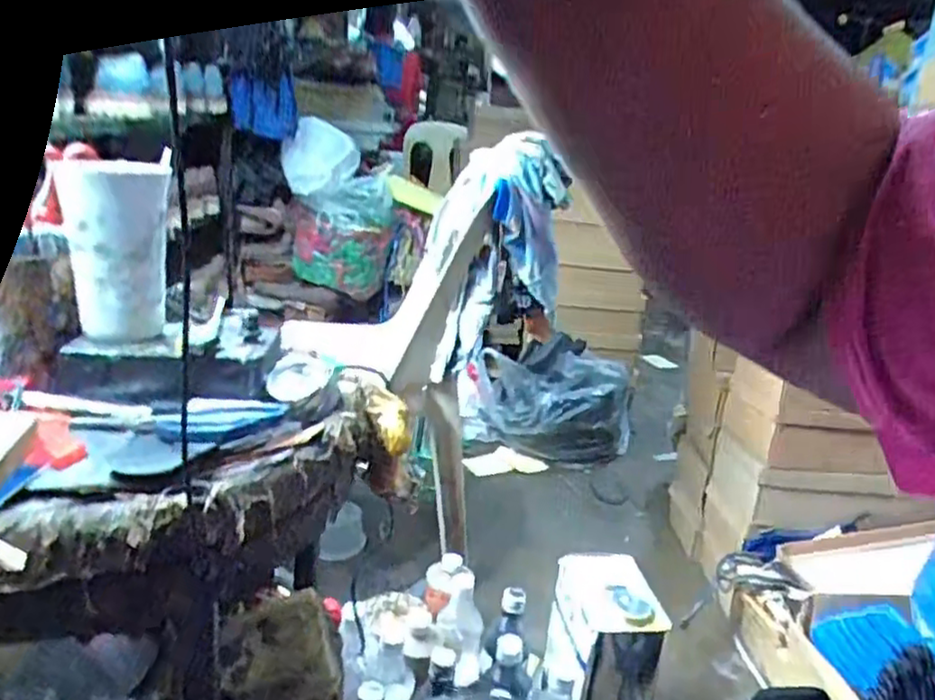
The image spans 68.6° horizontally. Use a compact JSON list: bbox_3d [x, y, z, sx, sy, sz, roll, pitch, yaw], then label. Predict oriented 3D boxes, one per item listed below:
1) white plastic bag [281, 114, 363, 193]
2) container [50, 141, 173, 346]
[{"bbox_3d":[-0.386,-0.510,1.813,0.190,0.182,0.078,4,19,-8],"label":"white plastic bag"},{"bbox_3d":[-0.286,-0.083,0.565,0.078,0.134,0.074,-3,21,-27],"label":"container"}]

